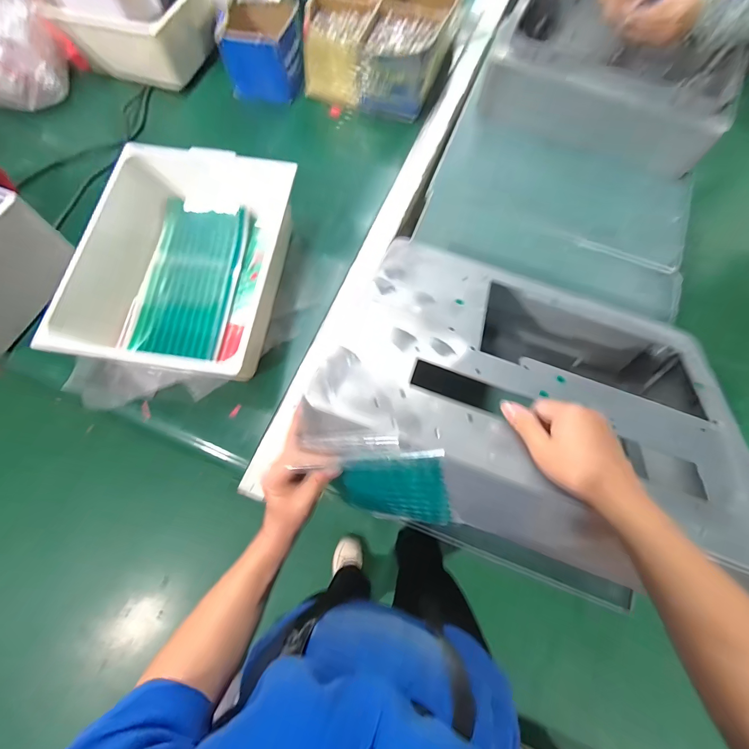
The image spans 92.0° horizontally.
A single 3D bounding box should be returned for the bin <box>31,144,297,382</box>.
[{"bbox_3d":[-0.292,-0.182,0.589,0.286,0.112,0.365,9,72,2],"label":"bin"}]

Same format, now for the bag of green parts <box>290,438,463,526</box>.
[{"bbox_3d":[0.016,0.109,0.365,0.119,0.153,0.025,-8,43,19],"label":"bag of green parts"}]

